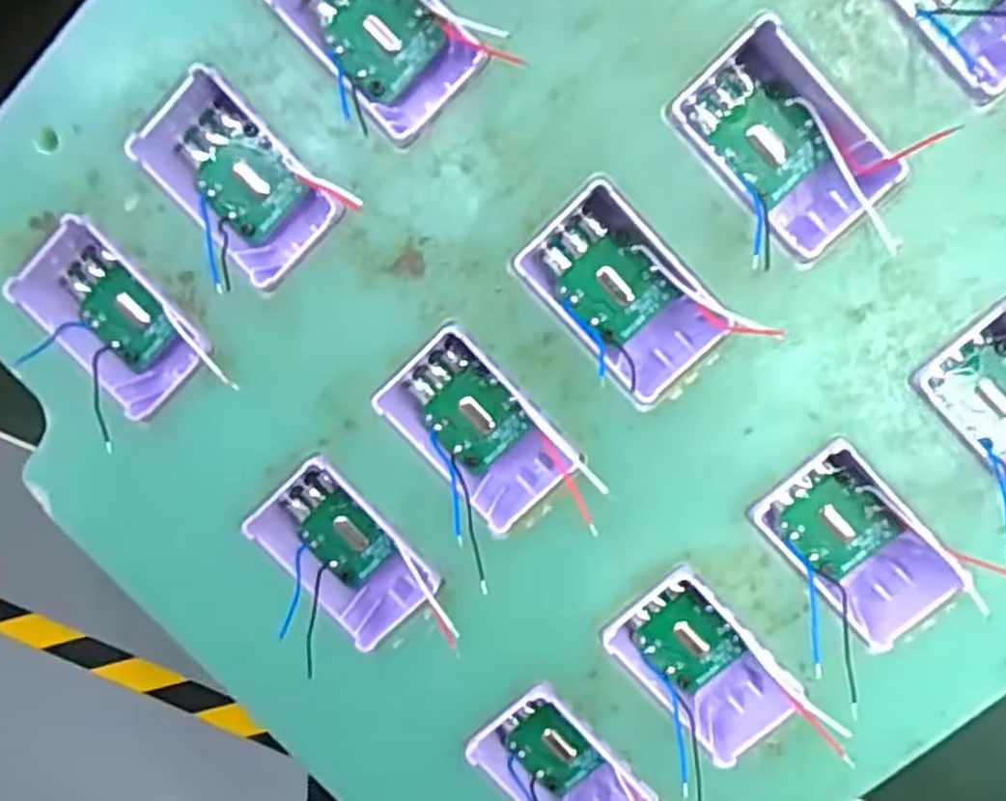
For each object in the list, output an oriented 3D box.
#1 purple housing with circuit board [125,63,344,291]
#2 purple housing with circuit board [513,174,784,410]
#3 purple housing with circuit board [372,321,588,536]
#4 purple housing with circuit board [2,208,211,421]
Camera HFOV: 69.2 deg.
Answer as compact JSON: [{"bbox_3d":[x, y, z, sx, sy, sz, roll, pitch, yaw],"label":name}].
[{"bbox_3d":[-0.043,-0.036,0.120,0.034,0.012,0.019,45,102,-3],"label":"purple housing with circuit board"},{"bbox_3d":[0.019,-0.017,0.117,0.033,0.011,0.021,45,102,-3],"label":"purple housing with circuit board"},{"bbox_3d":[-0.004,0.005,0.123,0.018,0.012,0.032,-44,93,12],"label":"purple housing with circuit board"},{"bbox_3d":[-0.066,-0.015,0.124,0.020,0.014,0.034,-44,93,12],"label":"purple housing with circuit board"}]

